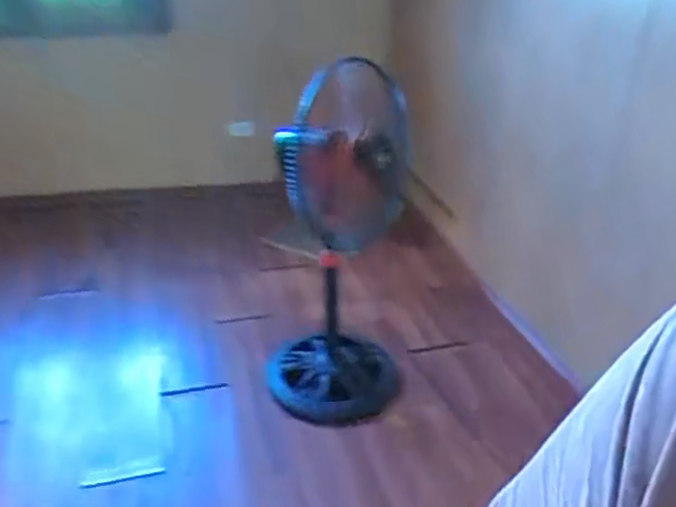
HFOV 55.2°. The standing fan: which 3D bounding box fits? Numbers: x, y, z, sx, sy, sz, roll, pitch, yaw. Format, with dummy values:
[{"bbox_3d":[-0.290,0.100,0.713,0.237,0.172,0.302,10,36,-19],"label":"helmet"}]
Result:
[{"bbox_3d":[0.000,-0.021,1.760,0.383,0.976,0.459,3,29,2],"label":"standing fan"}]

